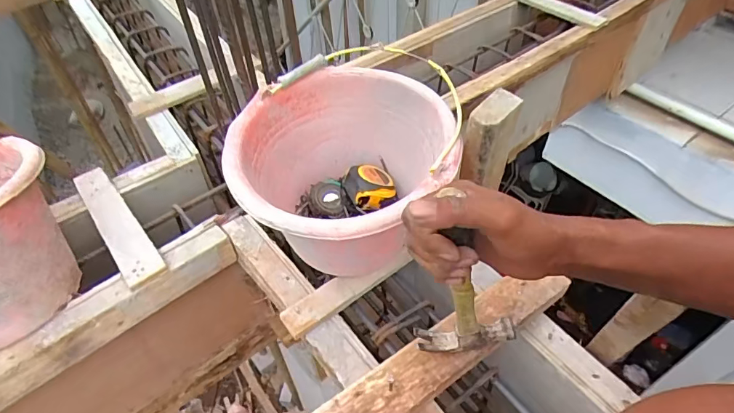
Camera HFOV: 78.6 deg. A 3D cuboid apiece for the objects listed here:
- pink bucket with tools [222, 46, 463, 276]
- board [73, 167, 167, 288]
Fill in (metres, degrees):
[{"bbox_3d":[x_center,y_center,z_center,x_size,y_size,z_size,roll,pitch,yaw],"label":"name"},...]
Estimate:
[{"bbox_3d":[-0.025,-0.037,0.601,0.255,0.191,0.279,-1,48,1],"label":"pink bucket with tools"},{"bbox_3d":[-0.404,0.020,0.719,0.056,0.016,0.284,-32,55,-25],"label":"board"}]

